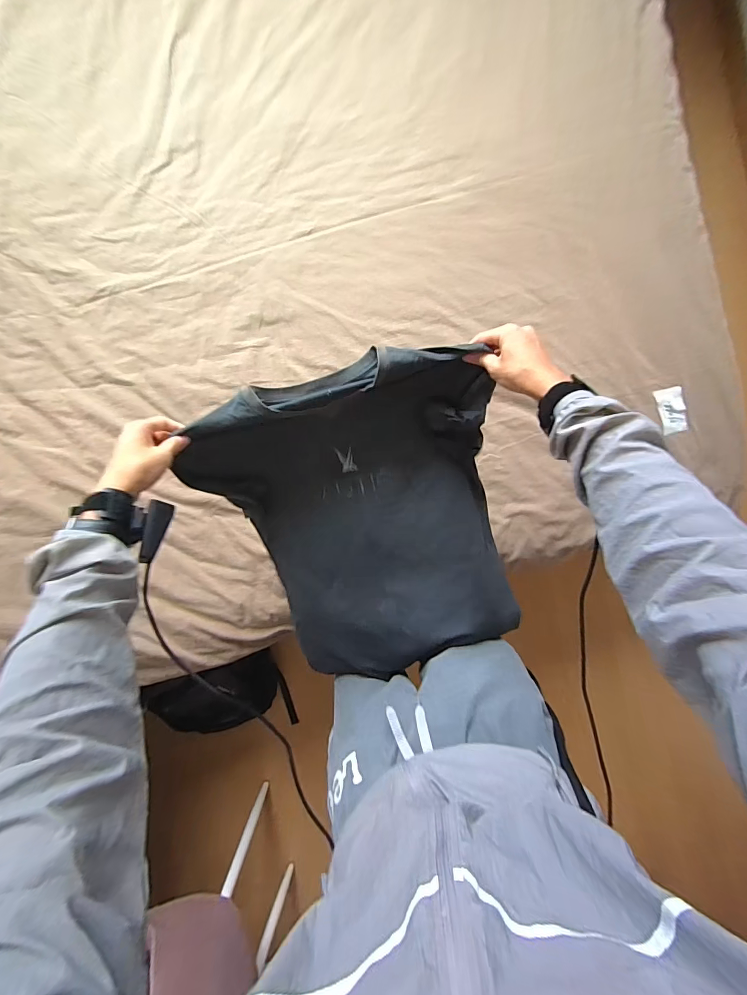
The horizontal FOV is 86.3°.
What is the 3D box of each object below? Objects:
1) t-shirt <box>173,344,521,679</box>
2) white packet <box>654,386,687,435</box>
[{"bbox_3d":[-0.003,0.064,0.658,0.424,0.229,0.492,-19,95,0],"label":"t-shirt"},{"bbox_3d":[0.623,-0.181,0.827,0.052,0.005,0.094,-17,95,0],"label":"white packet"}]

